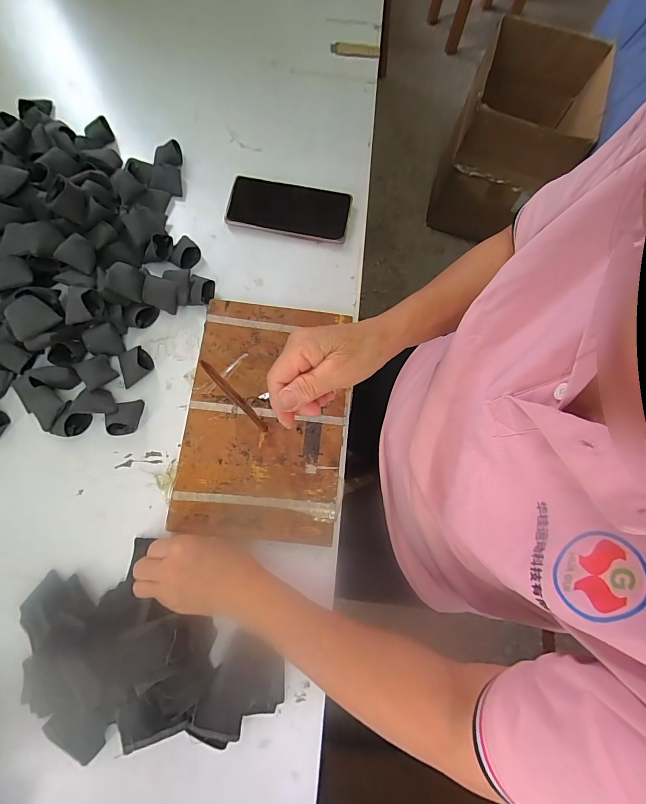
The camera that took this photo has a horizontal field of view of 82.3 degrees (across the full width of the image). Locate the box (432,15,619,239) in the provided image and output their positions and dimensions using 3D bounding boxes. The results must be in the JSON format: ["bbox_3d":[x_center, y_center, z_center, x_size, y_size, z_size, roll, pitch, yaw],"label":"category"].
[{"bbox_3d":[0.592,-0.819,1.181,0.359,0.398,0.428,23,77,4],"label":"box"}]

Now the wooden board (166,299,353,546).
[{"bbox_3d":[-0.064,0.015,0.431,0.180,0.013,0.268,6,76,0],"label":"wooden board"}]

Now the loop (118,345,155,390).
[{"bbox_3d":[-0.222,-0.044,0.433,0.037,0.019,0.041,-24,78,-7],"label":"loop"}]

